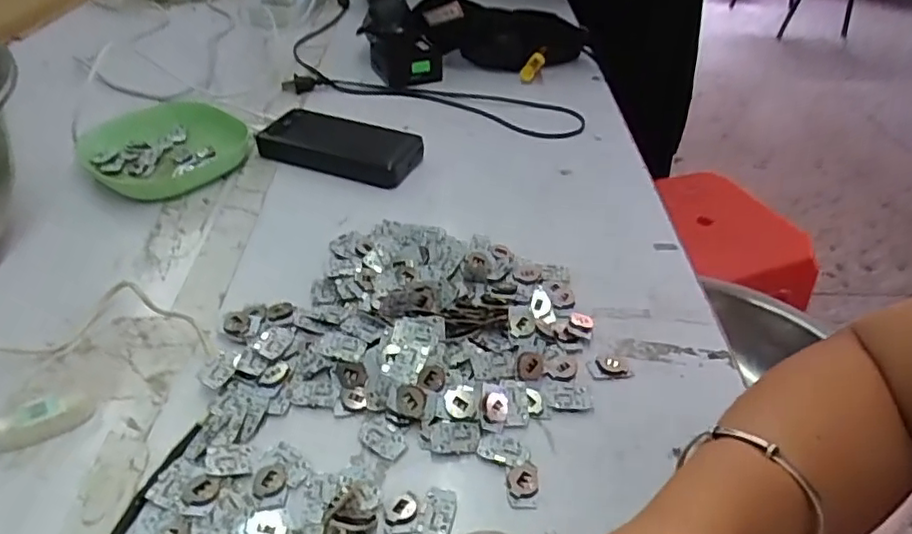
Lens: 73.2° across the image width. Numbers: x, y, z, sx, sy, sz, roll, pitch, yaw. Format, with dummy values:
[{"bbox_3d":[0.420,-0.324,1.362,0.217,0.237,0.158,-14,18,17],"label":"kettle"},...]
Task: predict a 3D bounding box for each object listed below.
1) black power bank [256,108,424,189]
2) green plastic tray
[{"bbox_3d":[-0.111,-0.123,0.611,0.158,0.026,0.075,14,42,19],"label":"black power bank"},{"bbox_3d":[-0.284,-0.117,0.601,0.146,0.032,0.132,-29,47,-30],"label":"green plastic tray"}]

